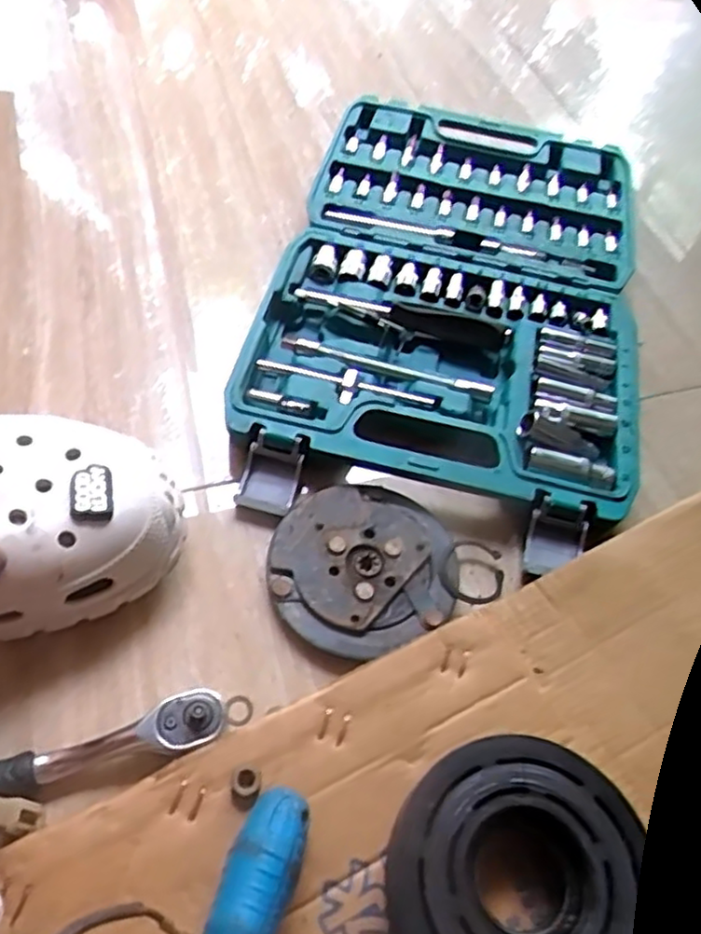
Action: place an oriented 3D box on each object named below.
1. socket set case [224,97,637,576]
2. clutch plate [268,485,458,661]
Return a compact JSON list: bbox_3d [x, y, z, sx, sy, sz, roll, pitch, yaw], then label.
[{"bbox_3d":[0.081,-0.139,0.509,0.244,0.032,0.423,13,55,6],"label":"socket set case"},{"bbox_3d":[0.008,0.055,0.379,0.098,0.012,0.095,2,54,-2],"label":"clutch plate"}]

